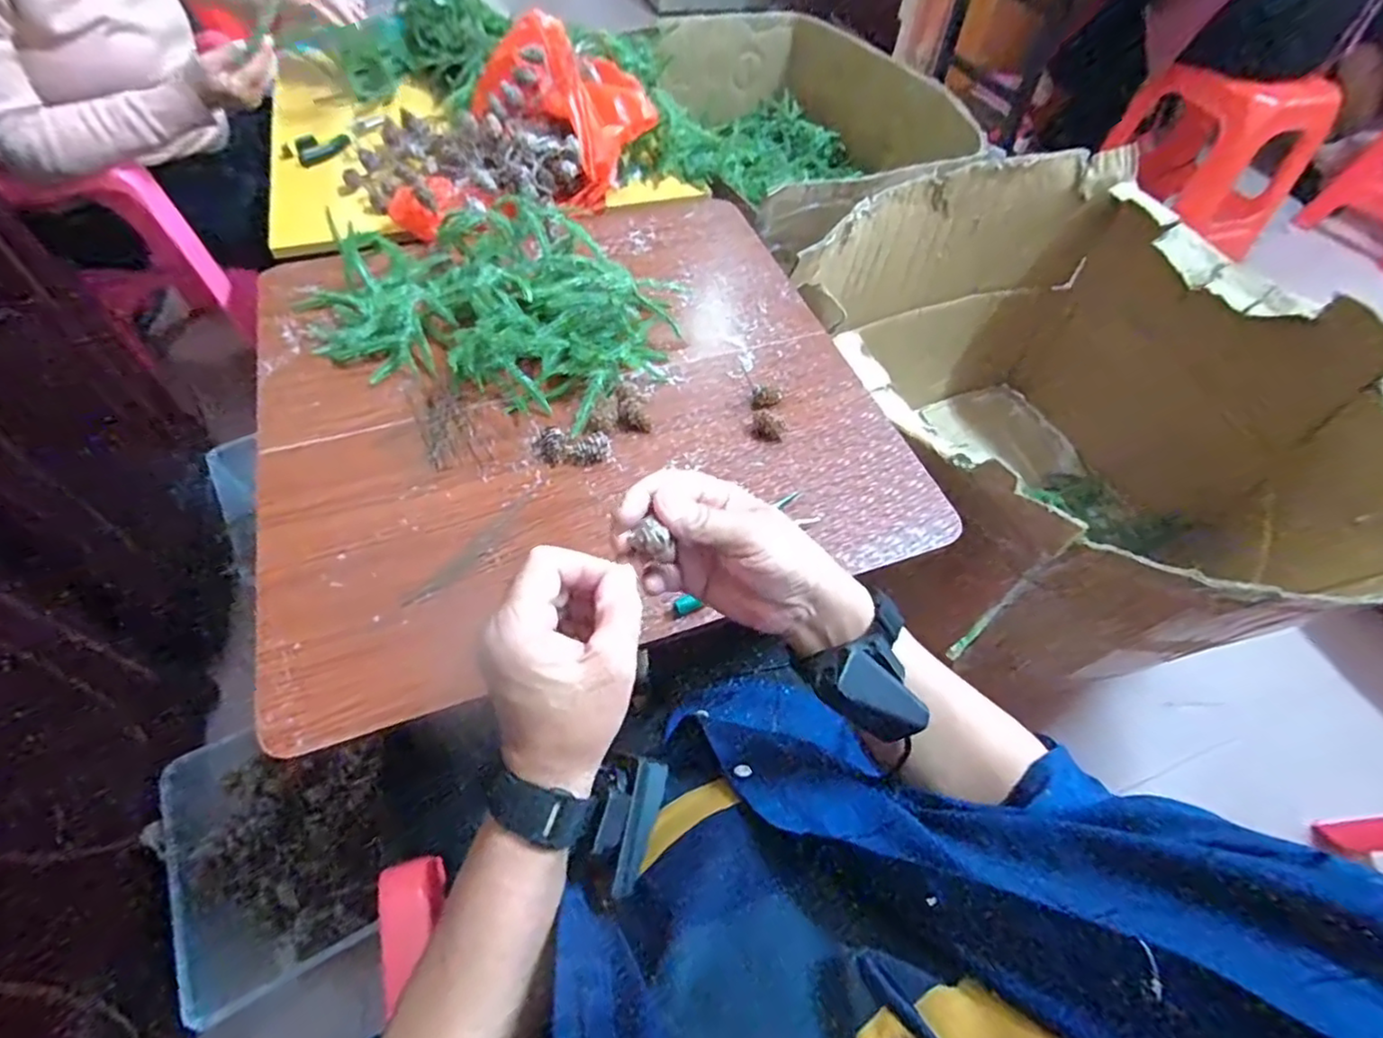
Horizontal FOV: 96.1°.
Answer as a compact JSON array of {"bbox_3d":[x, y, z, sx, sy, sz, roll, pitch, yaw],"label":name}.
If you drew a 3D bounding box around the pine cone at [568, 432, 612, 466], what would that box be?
[{"bbox_3d":[-0.093,-0.064,0.573,0.038,0.021,0.021,-11,58,-11],"label":"pine cone"}]

